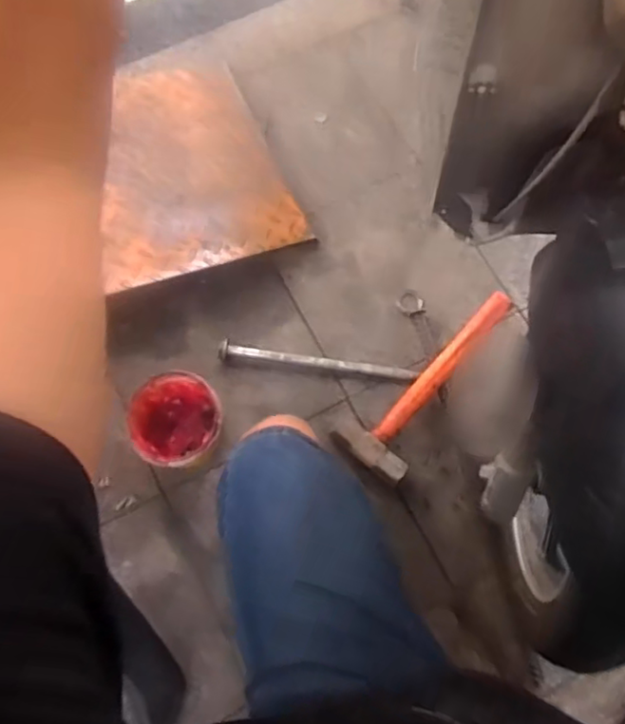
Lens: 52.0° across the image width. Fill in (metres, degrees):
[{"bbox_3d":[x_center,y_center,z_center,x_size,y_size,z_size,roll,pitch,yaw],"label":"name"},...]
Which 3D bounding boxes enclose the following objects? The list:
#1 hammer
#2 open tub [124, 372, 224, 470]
[{"bbox_3d":[0.161,0.034,0.930,0.108,0.056,0.287,37,77,11],"label":"hammer"},{"bbox_3d":[-0.188,0.082,0.887,0.114,0.089,0.123,0,74,0],"label":"open tub"}]

